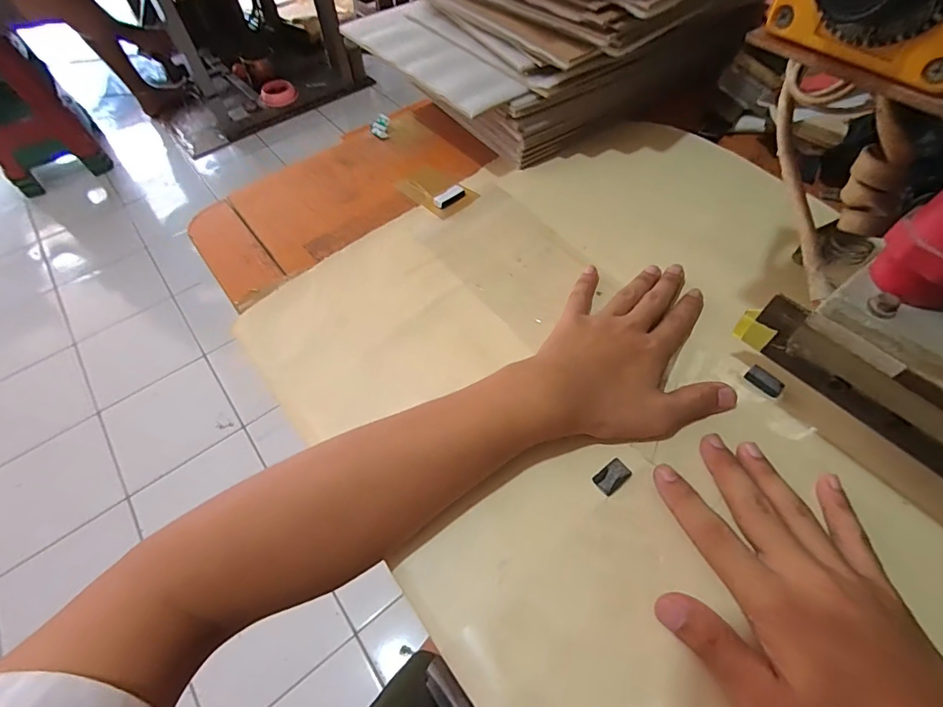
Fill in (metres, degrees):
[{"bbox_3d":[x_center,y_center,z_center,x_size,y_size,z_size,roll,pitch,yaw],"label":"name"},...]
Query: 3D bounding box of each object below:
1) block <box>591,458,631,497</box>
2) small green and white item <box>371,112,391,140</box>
[{"bbox_3d":[0.088,0.076,0.283,0.023,0.004,0.014,-34,61,-19],"label":"block"},{"bbox_3d":[-0.106,-0.266,0.531,0.017,0.019,0.024,10,57,8],"label":"small green and white item"}]

